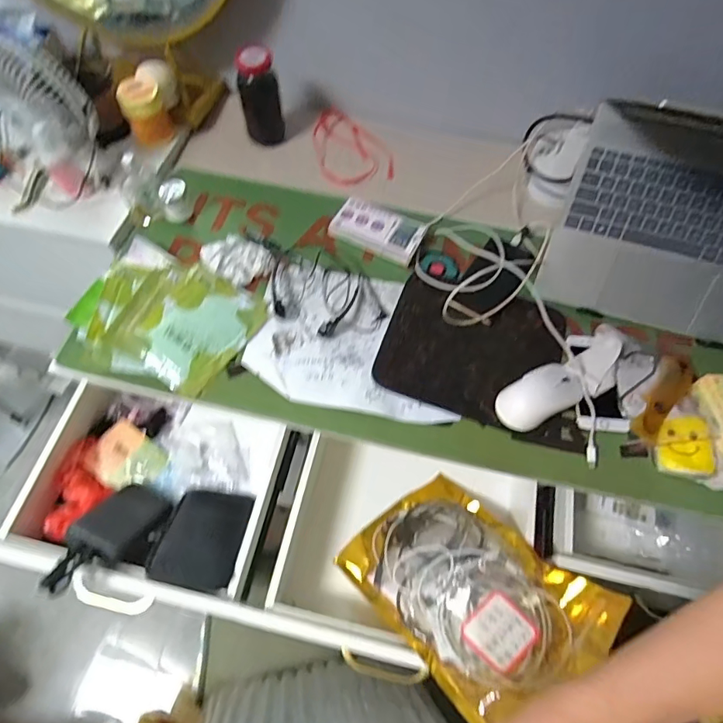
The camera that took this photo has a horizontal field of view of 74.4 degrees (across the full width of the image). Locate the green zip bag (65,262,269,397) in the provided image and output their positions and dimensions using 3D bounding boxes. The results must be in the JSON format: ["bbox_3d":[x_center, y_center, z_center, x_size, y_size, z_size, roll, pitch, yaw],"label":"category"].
[{"bbox_3d":[-0.270,-0.058,0.647,0.234,0.038,0.187,22,62,10],"label":"green zip bag"}]

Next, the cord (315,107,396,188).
[{"bbox_3d":[-0.014,-0.376,0.846,0.142,0.029,0.180,4,61,-4],"label":"cord"}]

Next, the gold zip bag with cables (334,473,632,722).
[{"bbox_3d":[0.119,0.252,0.545,0.195,0.042,0.290,-30,34,-22],"label":"gold zip bag with cables"}]

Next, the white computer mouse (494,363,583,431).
[{"bbox_3d":[0.226,0.043,0.604,0.108,0.033,0.059,-23,64,-14],"label":"white computer mouse"}]

